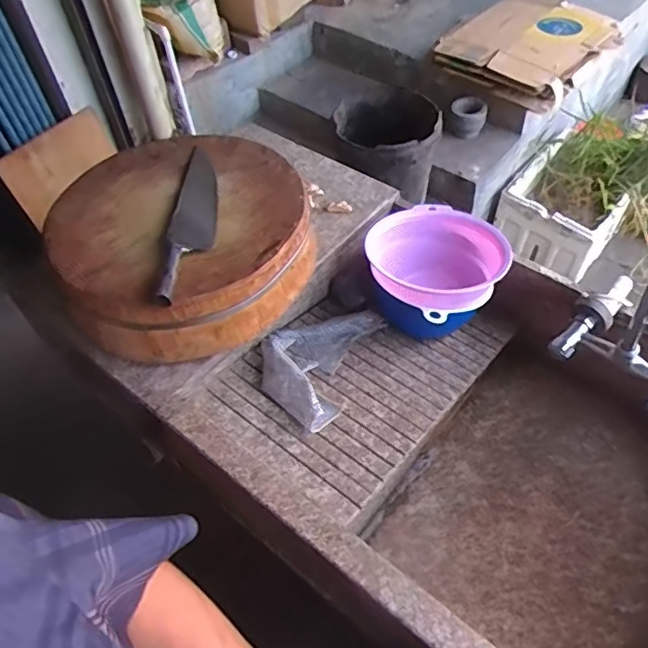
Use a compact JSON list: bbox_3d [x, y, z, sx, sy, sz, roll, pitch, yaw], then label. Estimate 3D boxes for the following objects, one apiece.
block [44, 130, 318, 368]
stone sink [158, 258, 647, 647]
[{"bbox_3d":[-0.210,-0.120,0.875,0.364,0.156,0.344,-2,53,2],"label":"block"},{"bbox_3d":[0.281,0.196,0.827,0.769,0.240,0.603,32,61,25],"label":"stone sink"}]

